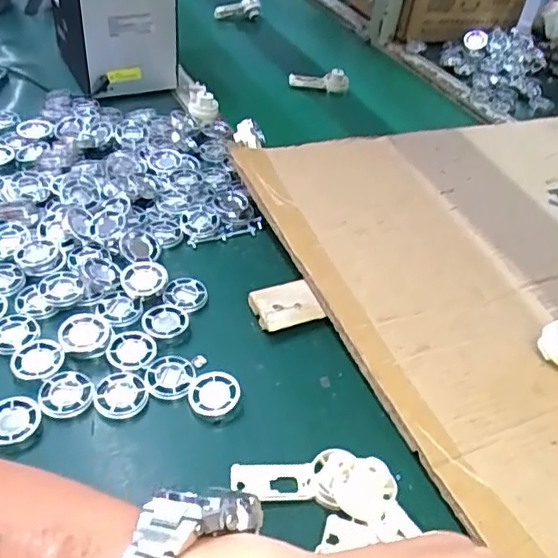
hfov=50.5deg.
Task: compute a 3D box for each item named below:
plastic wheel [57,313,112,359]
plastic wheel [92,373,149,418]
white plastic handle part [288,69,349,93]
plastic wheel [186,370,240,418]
[{"bbox_3d":[-0.158,0.044,0.483,0.039,0.010,0.039,4,43,-4],"label":"plastic wheel"},{"bbox_3d":[-0.121,0.088,0.452,0.039,0.007,0.039,4,43,-4],"label":"plastic wheel"},{"bbox_3d":[0.066,-0.326,0.963,0.098,0.035,0.023,3,42,-7],"label":"white plastic handle part"},{"bbox_3d":[-0.051,0.089,0.459,0.038,0.010,0.036,4,43,-4],"label":"plastic wheel"}]

